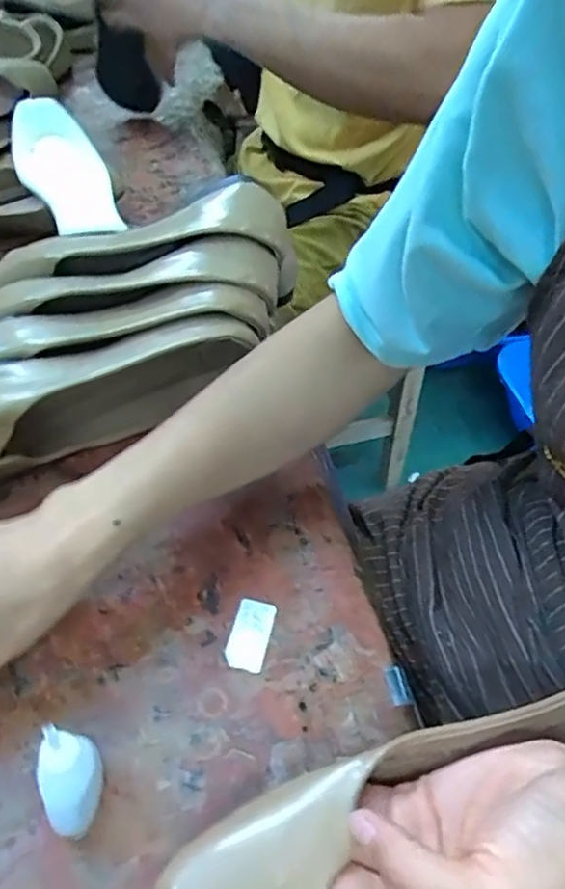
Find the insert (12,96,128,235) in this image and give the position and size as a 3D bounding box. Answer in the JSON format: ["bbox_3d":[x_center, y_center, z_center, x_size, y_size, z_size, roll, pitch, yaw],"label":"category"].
[{"bbox_3d":[-0.239,-0.305,0.664,0.048,0.185,0.082,18,76,13],"label":"insert"}]

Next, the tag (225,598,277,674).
[{"bbox_3d":[-0.018,0.104,0.331,0.022,0.004,0.040,12,46,7],"label":"tag"}]

